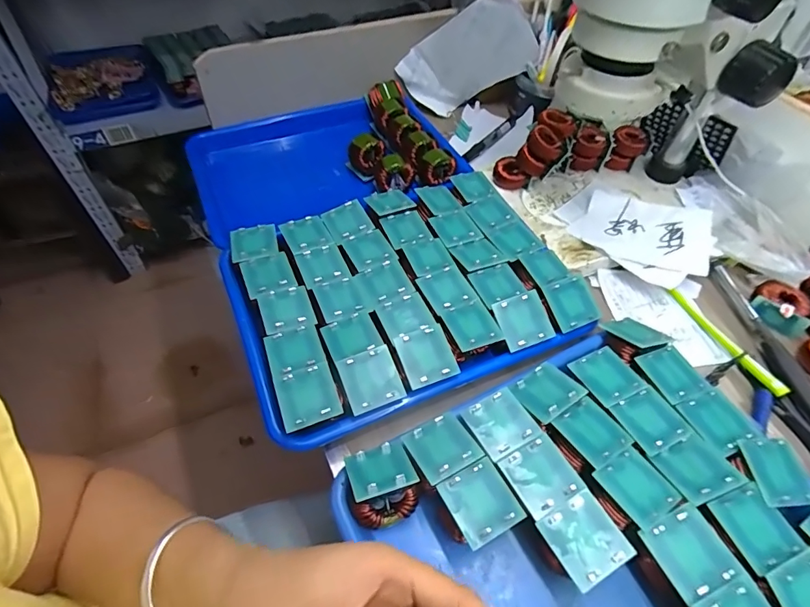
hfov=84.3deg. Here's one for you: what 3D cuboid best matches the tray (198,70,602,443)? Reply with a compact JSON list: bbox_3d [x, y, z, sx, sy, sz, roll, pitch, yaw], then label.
[{"bbox_3d":[-0.059,-0.088,0.537,0.310,0.097,0.494,-19,54,-16],"label":"tray"}]

